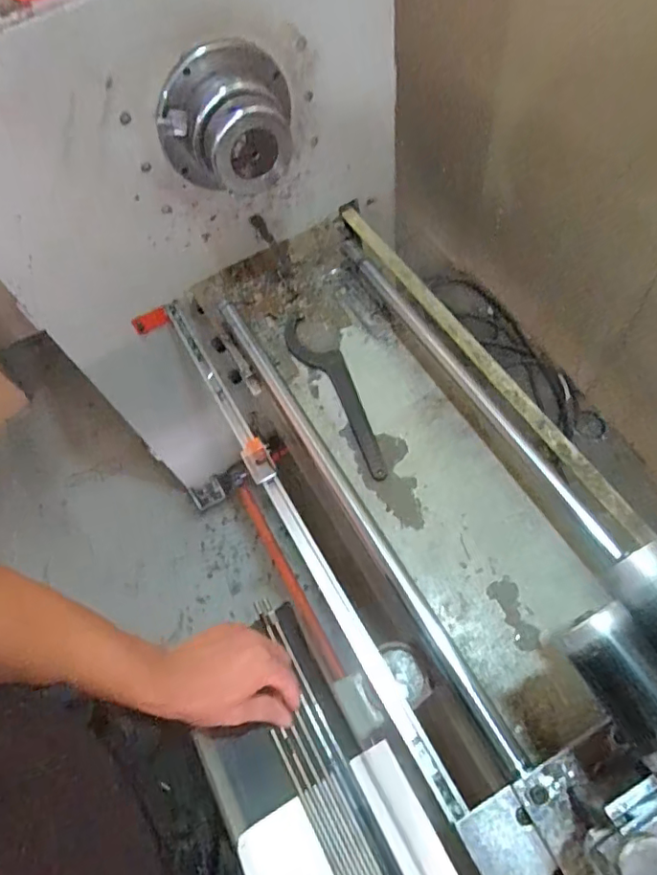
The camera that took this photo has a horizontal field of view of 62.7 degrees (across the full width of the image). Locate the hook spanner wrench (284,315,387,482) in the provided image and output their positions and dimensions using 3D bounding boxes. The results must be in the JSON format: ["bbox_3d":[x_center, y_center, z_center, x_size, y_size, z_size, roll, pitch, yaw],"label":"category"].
[{"bbox_3d":[0.017,-0.071,0.807,0.059,0.013,0.302,-29,69,-9],"label":"hook spanner wrench"}]

